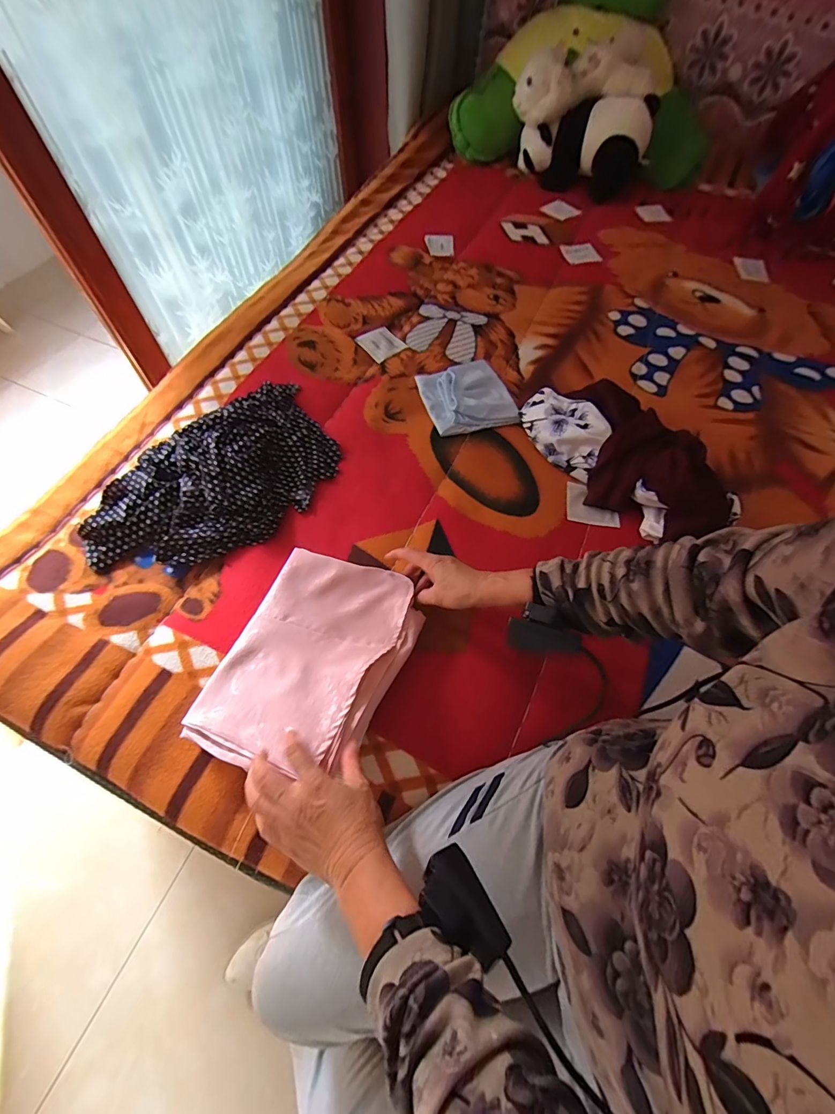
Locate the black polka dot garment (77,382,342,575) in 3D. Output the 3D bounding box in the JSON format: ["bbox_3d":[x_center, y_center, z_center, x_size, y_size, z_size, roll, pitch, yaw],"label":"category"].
[{"bbox_3d":[-0.311,-0.126,0.630,0.387,0.059,0.263,-34,69,-18],"label":"black polka dot garment"}]

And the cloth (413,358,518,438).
[{"bbox_3d":[0.088,-0.287,0.747,0.151,0.025,0.157,-15,64,-10],"label":"cloth"}]

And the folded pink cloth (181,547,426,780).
[{"bbox_3d":[-0.121,0.113,0.490,0.192,0.046,0.253,20,65,11],"label":"folded pink cloth"}]

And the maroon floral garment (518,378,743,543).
[{"bbox_3d":[0.334,-0.172,0.660,0.191,0.081,0.336,-31,68,-17],"label":"maroon floral garment"}]

